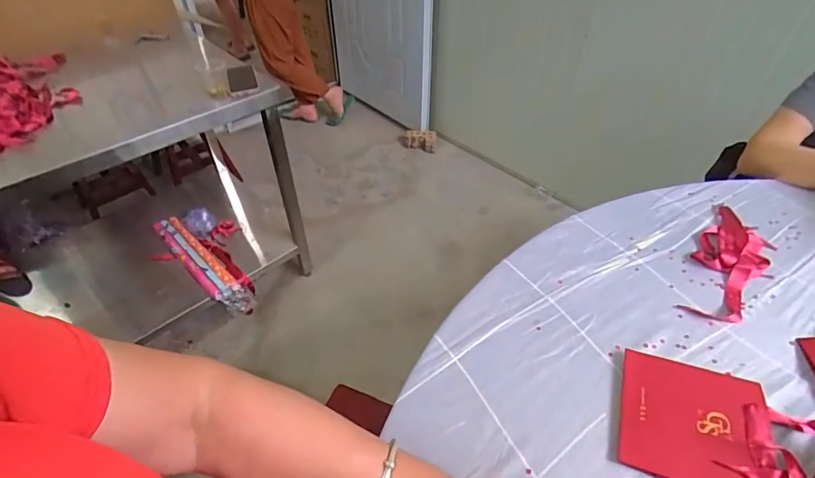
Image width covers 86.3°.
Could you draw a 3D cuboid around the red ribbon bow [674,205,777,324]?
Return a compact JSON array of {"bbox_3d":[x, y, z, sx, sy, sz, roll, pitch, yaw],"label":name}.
[{"bbox_3d":[0.486,0.031,0.650,0.094,0.019,0.269,27,48,27],"label":"red ribbon bow"}]

